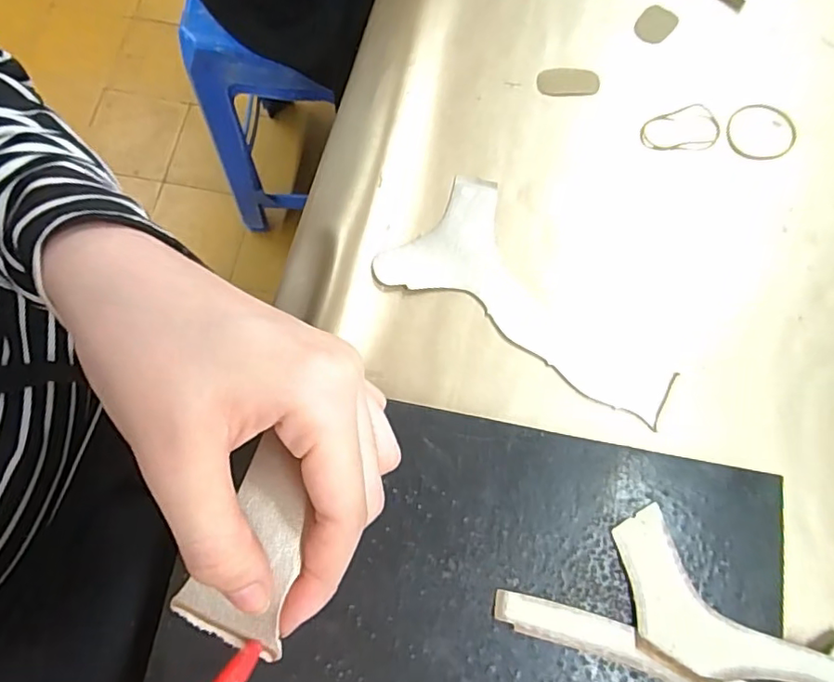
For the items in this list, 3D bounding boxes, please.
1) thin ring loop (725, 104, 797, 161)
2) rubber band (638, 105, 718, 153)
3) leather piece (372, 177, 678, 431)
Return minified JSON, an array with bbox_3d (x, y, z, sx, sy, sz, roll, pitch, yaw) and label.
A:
[{"bbox_3d":[0.228,-0.138,0.372,0.044,0.004,0.043,0,75,0],"label":"thin ring loop"},{"bbox_3d":[0.176,-0.138,0.372,0.052,0.006,0.031,-14,76,-3],"label":"rubber band"},{"bbox_3d":[0.075,-0.027,0.343,0.184,0.005,0.084,33,78,9],"label":"leather piece"}]

